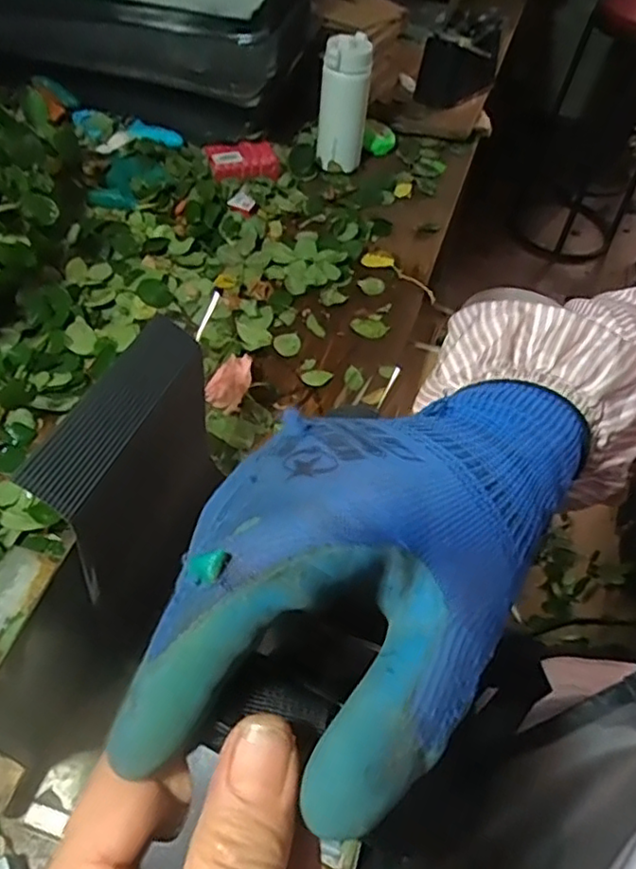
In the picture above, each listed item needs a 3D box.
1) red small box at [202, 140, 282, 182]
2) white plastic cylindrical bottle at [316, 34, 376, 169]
[{"bbox_3d":[-0.115,-0.422,0.979,0.112,0.033,0.063,-6,54,-9],"label":"red small box"},{"bbox_3d":[0.039,-0.501,0.968,0.072,0.177,0.083,5,53,-1],"label":"white plastic cylindrical bottle"}]

